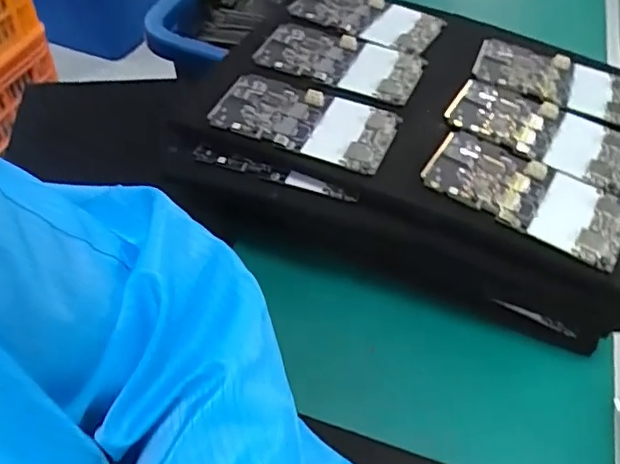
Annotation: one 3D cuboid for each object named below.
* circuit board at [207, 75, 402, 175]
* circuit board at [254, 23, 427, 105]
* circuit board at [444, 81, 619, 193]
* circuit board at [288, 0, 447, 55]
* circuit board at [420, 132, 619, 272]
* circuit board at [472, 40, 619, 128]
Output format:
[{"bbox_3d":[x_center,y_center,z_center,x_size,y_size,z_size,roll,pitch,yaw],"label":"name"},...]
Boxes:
[{"bbox_3d":[-0.005,-0.085,0.426,0.133,0.007,0.063,21,51,13],"label":"circuit board"},{"bbox_3d":[0.023,-0.139,0.471,0.129,0.007,0.065,17,51,10],"label":"circuit board"},{"bbox_3d":[0.169,-0.075,0.430,0.129,0.006,0.072,22,52,14],"label":"circuit board"},{"bbox_3d":[0.050,-0.189,0.514,0.123,0.008,0.065,24,52,15],"label":"circuit board"},{"bbox_3d":[0.144,-0.026,0.391,0.128,0.005,0.065,28,55,15],"label":"circuit board"},{"bbox_3d":[0.199,-0.123,0.473,0.129,0.010,0.068,16,51,9],"label":"circuit board"}]

